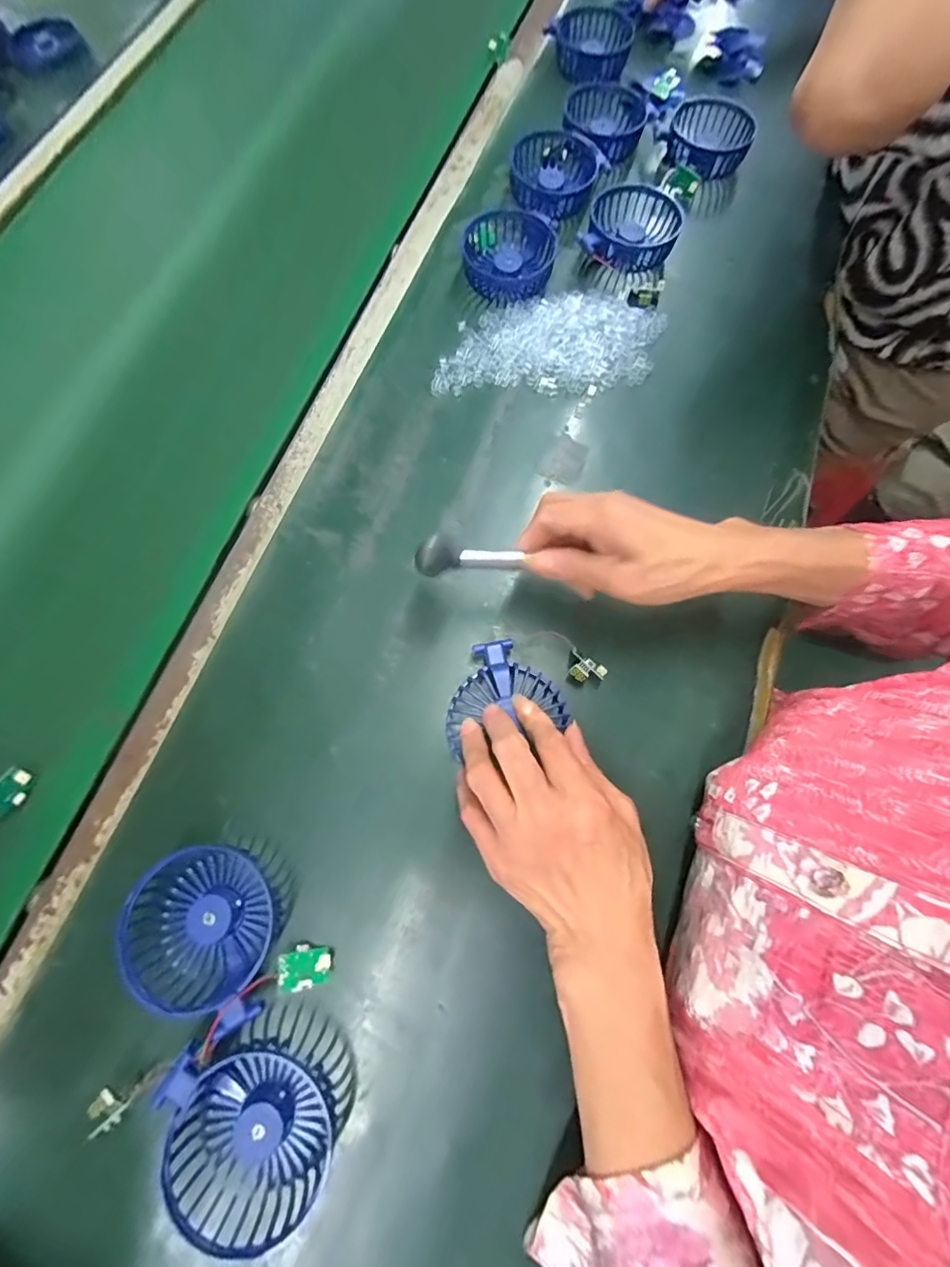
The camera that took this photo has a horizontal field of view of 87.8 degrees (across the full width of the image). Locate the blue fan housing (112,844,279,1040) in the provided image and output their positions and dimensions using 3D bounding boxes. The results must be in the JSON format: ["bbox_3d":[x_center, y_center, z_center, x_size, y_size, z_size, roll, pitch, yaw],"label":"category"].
[{"bbox_3d":[-0.165,0.181,0.308,0.095,0.034,0.087,19,75,5],"label":"blue fan housing"}]

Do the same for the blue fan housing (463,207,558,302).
[{"bbox_3d":[0.033,-0.369,0.481,0.086,0.025,0.092,0,73,-1],"label":"blue fan housing"}]

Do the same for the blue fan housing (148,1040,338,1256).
[{"bbox_3d":[-0.129,0.286,0.278,0.093,0.033,0.079,10,73,2],"label":"blue fan housing"}]

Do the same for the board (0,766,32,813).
[{"bbox_3d":[-0.322,0.110,0.341,0.007,0.022,0.030,6,52,34],"label":"board"}]

